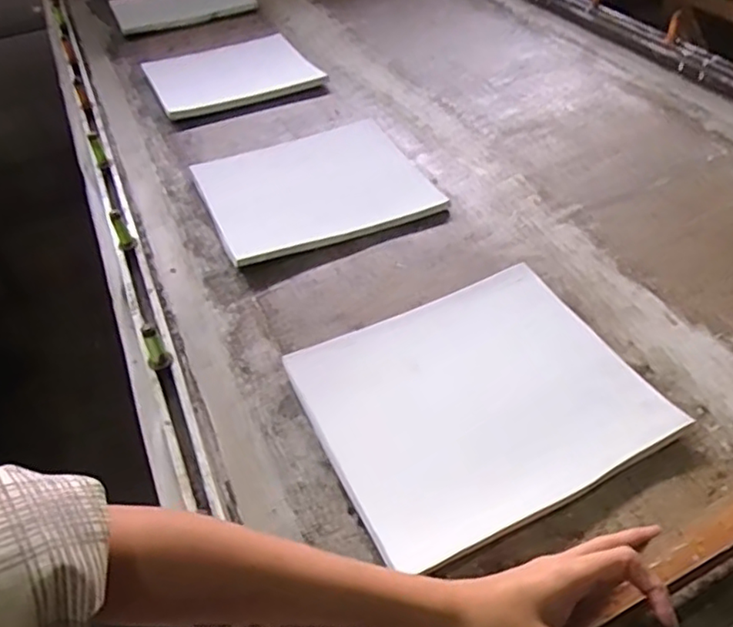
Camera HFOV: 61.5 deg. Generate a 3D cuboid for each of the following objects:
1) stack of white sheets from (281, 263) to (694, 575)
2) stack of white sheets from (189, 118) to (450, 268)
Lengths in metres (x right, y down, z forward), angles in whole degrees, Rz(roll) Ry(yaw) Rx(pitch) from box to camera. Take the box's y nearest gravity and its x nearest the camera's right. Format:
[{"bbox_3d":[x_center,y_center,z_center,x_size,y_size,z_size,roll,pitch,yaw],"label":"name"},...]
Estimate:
[{"bbox_3d":[0.093,0.075,0.545,0.266,0.022,0.233,-23,47,-17],"label":"stack of white sheets"},{"bbox_3d":[-0.068,-0.165,0.795,0.268,0.022,0.242,-21,46,-14],"label":"stack of white sheets"}]

